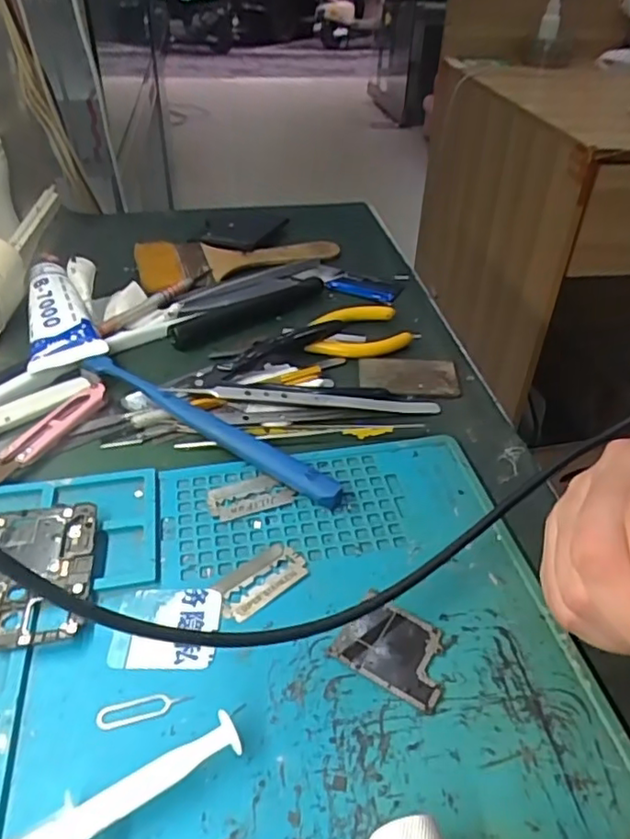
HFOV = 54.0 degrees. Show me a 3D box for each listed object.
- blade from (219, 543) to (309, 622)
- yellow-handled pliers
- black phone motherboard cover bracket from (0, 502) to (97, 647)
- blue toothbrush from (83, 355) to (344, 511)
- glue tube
[{"bbox_3d":[-0.022,0.068,0.262,0.021,0.004,0.041,33,49,32],"label":"blade"},{"bbox_3d":[-0.003,-0.052,0.405,0.131,0.011,0.049,-12,42,-17],"label":"yellow-handled pliers"},{"bbox_3d":[-0.118,0.063,0.259,0.047,0.007,0.066,-4,40,-7],"label":"black phone motherboard cover bracket"},{"bbox_3d":[-0.060,0.002,0.331,0.177,0.014,0.012,26,45,26],"label":"blue toothbrush"},{"bbox_3d":[-0.166,-0.071,0.406,0.042,0.025,0.115,-12,42,-16],"label":"glue tube"}]

